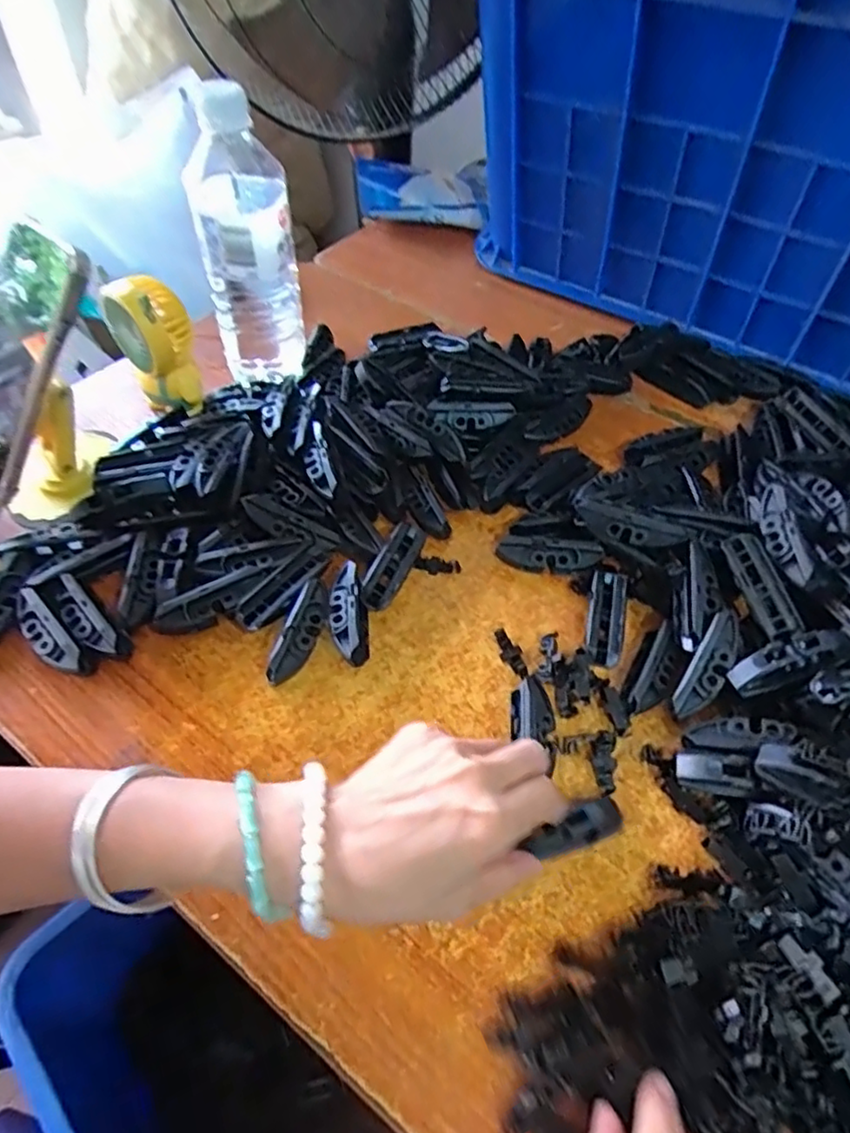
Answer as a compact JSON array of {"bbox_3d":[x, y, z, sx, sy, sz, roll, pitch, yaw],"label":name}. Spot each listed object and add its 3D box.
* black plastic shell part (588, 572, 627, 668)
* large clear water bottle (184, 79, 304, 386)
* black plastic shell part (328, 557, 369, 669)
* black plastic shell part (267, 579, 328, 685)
[{"bbox_3d":[0.115,0.034,0.409,0.021,0.015,0.070,13,52,8],"label":"black plastic shell part"},{"bbox_3d":[-0.135,-0.247,0.476,0.067,0.173,0.068,-8,52,-8],"label":"large clear water bottle"},{"bbox_3d":[-0.048,0.030,0.401,0.024,0.021,0.065,-4,52,-5],"label":"black plastic shell part"},{"bbox_3d":[-0.075,0.039,0.393,0.020,0.022,0.067,12,52,7],"label":"black plastic shell part"}]

